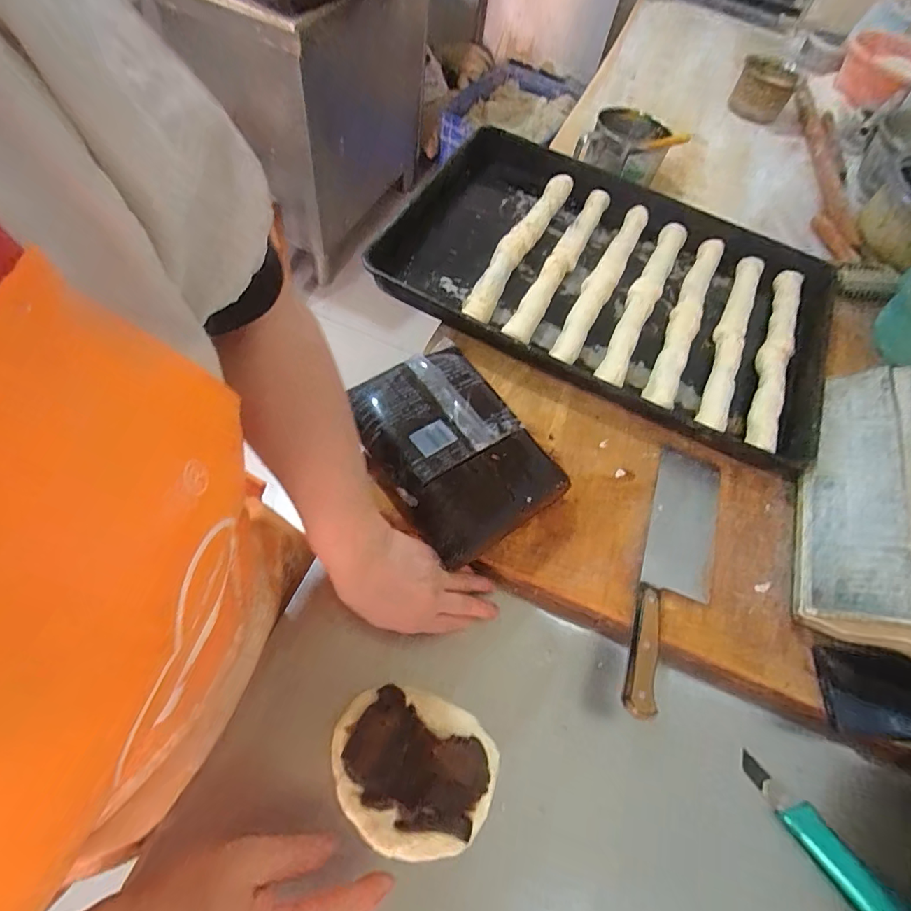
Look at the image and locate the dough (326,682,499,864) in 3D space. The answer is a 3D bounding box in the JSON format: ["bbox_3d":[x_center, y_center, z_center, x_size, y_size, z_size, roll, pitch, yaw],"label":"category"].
[{"bbox_3d":[-0.038,0.274,0.419,0.141,0.017,0.116,18,60,2],"label":"dough"}]

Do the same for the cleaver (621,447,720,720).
[{"bbox_3d":[0.231,0.116,0.496,0.072,0.022,0.295,22,60,4],"label":"cleaver"}]

